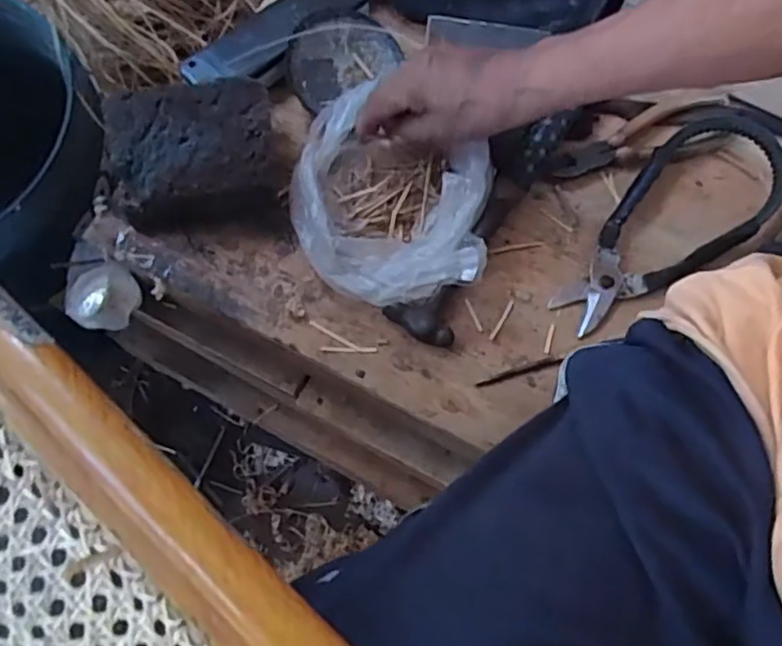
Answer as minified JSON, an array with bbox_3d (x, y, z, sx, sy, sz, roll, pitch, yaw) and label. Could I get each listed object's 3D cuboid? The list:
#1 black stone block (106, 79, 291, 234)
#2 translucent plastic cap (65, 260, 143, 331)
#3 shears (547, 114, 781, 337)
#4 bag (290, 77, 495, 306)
[{"bbox_3d":[-0.144,-0.126,0.492,0.123,0.057,0.108,-2,71,-3],"label":"black stone block"},{"bbox_3d":[-0.231,-0.023,0.511,0.056,0.042,0.049,12,71,2],"label":"translucent plastic cap"},{"bbox_3d":[0.212,-0.078,0.501,0.220,0.031,0.097,-39,76,-14],"label":"shears"},{"bbox_3d":[0.000,-0.089,0.484,0.142,0.055,0.155,16,71,3],"label":"bag"}]

